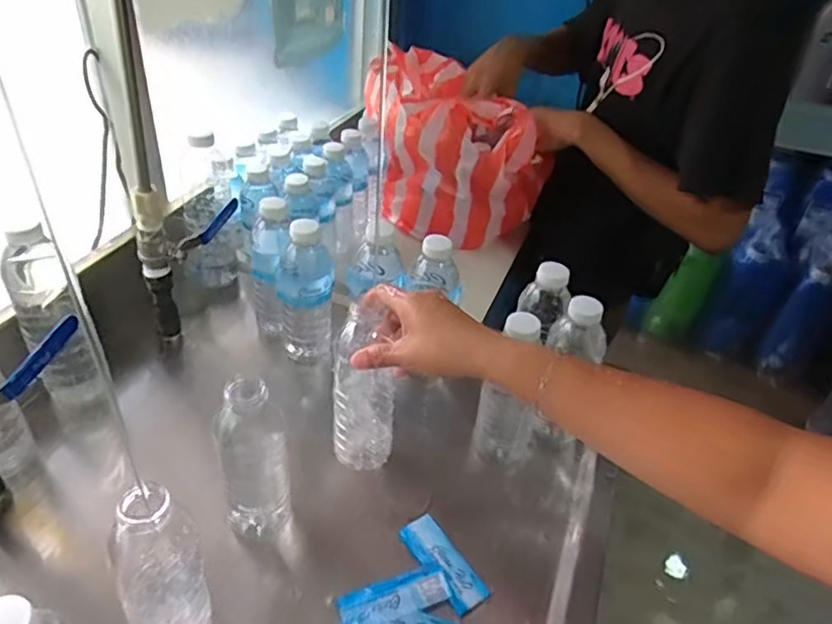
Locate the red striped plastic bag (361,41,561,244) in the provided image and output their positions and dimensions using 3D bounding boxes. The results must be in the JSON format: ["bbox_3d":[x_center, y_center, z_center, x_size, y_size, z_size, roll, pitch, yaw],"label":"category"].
[{"bbox_3d":[0.048,-0.251,1.000,0.185,0.235,0.326,-26,48,-34],"label":"red striped plastic bag"}]

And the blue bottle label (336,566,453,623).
[{"bbox_3d":[-0.017,0.244,0.525,0.096,0.005,0.032,-10,41,-19],"label":"blue bottle label"}]

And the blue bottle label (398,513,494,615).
[{"bbox_3d":[0.025,0.224,0.554,0.034,0.009,0.093,-21,46,-30],"label":"blue bottle label"}]

